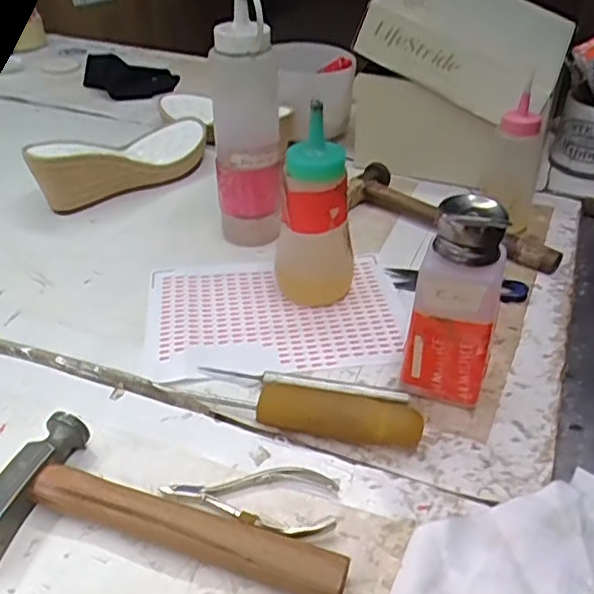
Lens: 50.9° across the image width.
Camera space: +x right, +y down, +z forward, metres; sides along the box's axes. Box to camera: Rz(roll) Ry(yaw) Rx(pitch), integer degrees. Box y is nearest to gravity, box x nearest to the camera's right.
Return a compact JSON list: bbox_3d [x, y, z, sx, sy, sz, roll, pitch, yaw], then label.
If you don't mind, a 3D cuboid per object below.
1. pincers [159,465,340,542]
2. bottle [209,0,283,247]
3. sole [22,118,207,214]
[{"bbox_3d":[-0.027,0.114,0.363,0.099,0.010,0.049,9,37,11],"label":"pincers"},{"bbox_3d":[-0.043,-0.142,0.534,0.055,0.224,0.044,-3,36,-6],"label":"bottle"},{"bbox_3d":[-0.177,-0.155,0.675,0.088,0.067,0.224,18,39,22],"label":"sole"}]

